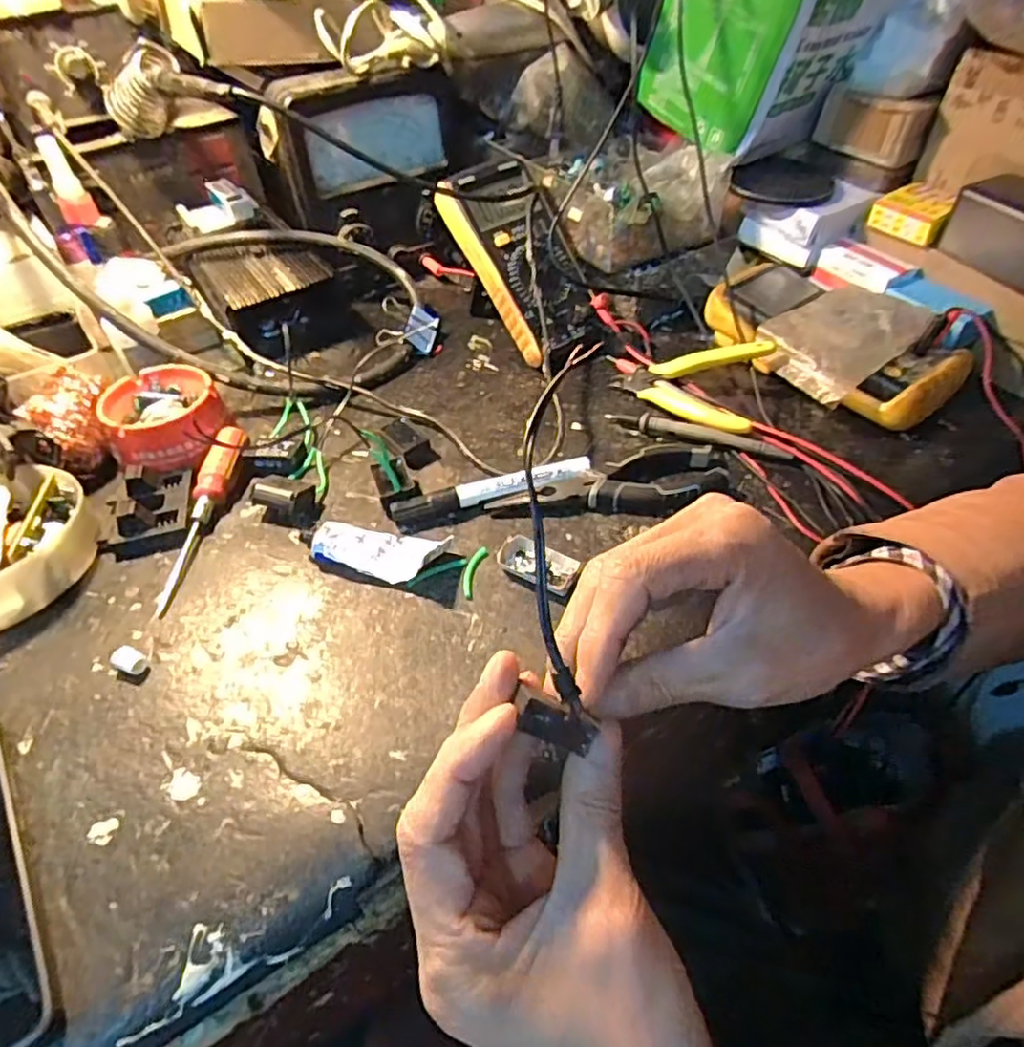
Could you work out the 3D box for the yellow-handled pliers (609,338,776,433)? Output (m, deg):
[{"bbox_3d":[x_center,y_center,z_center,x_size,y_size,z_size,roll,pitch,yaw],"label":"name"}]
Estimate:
[{"bbox_3d":[0.137,-0.111,0.510,0.116,0.013,0.081,15,67,33],"label":"yellow-handled pliers"}]

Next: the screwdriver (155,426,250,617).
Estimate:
[{"bbox_3d":[-0.204,-0.009,0.439,0.026,0.022,0.149,-1,46,0],"label":"screwdriver"}]

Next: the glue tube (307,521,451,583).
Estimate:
[{"bbox_3d":[-0.082,0.017,0.408,0.079,0.018,0.034,6,47,7],"label":"glue tube"}]

